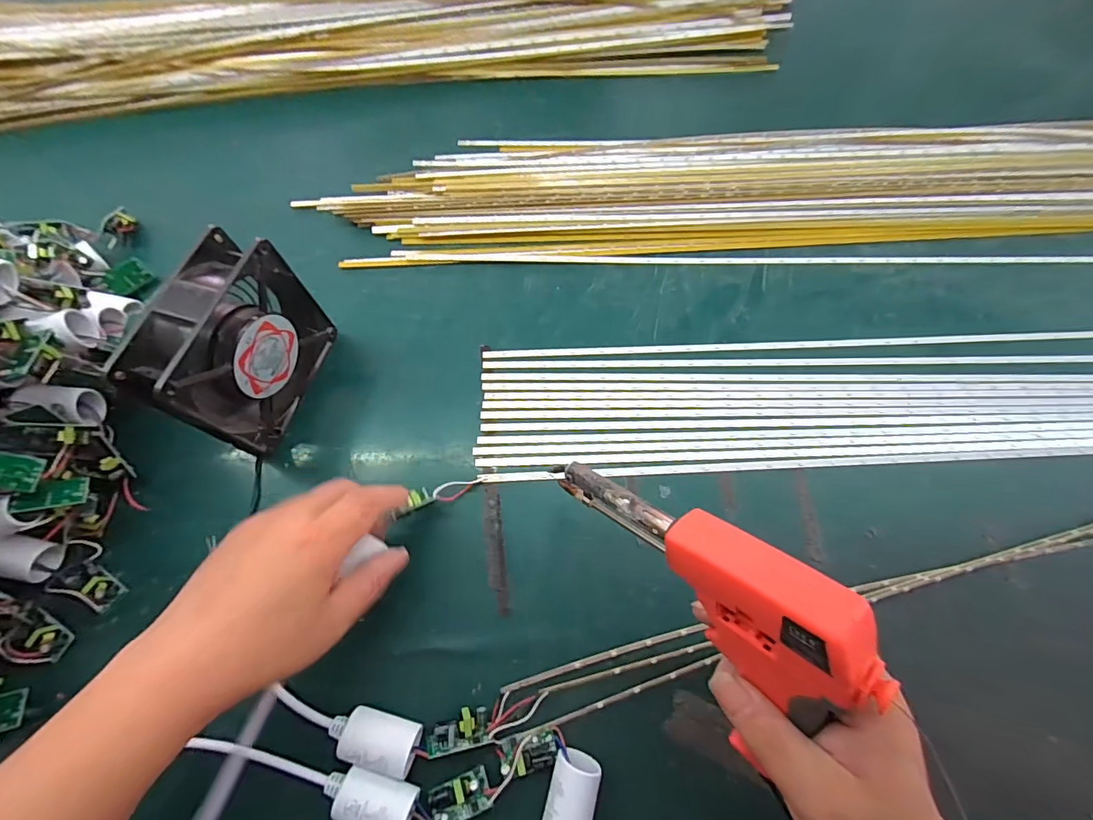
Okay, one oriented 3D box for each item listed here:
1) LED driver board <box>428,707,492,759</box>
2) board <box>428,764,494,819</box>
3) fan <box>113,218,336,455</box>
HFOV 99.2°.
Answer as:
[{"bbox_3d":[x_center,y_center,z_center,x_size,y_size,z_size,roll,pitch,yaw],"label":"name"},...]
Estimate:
[{"bbox_3d":[-0.054,0.197,0.285,0.035,0.014,0.019,-14,69,-6],"label":"LED driver board"},{"bbox_3d":[-0.052,0.231,0.276,0.036,0.012,0.023,-22,70,-9],"label":"board"},{"bbox_3d":[-0.216,-0.042,0.332,0.038,0.120,0.120,16,69,6],"label":"fan"}]

